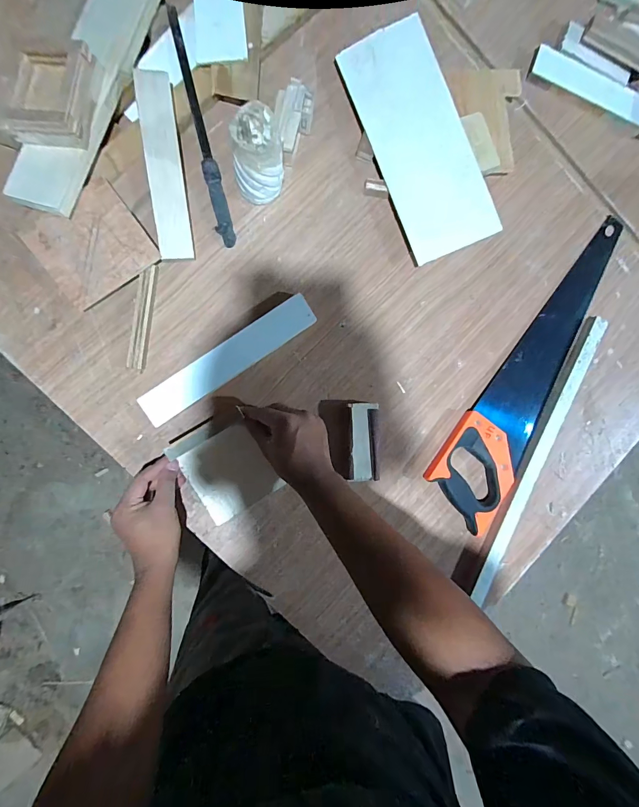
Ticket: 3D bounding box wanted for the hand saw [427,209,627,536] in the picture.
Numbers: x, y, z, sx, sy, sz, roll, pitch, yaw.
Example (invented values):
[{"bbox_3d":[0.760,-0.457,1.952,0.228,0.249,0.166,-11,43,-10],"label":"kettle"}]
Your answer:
[{"bbox_3d":[0.333,-0.053,0.549,0.114,0.026,0.502,36,85,-5],"label":"hand saw"}]

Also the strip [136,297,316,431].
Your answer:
[{"bbox_3d":[-0.120,-0.060,0.499,0.253,0.021,0.043,-35,93,-6],"label":"strip"}]

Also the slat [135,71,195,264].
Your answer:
[{"bbox_3d":[-0.196,-0.298,0.467,0.042,0.010,0.216,-10,101,-27],"label":"slat"}]

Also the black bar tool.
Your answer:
[{"bbox_3d":[-0.158,-0.368,0.497,0.022,0.021,0.308,-13,91,-7],"label":"black bar tool"}]

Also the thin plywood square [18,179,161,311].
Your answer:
[{"bbox_3d":[-0.286,-0.200,0.466,0.124,0.010,0.115,-37,98,-3],"label":"thin plywood square"}]

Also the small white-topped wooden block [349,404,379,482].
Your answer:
[{"bbox_3d":[0.061,0.053,0.515,0.043,0.025,0.106,1,89,-7],"label":"small white-topped wooden block"}]

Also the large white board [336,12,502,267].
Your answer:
[{"bbox_3d":[0.135,-0.359,0.504,0.119,0.011,0.308,-22,91,13],"label":"large white board"}]

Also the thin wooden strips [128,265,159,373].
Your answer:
[{"bbox_3d":[-0.233,-0.112,0.484,0.018,0.022,0.134,8,88,-7],"label":"thin wooden strips"}]

